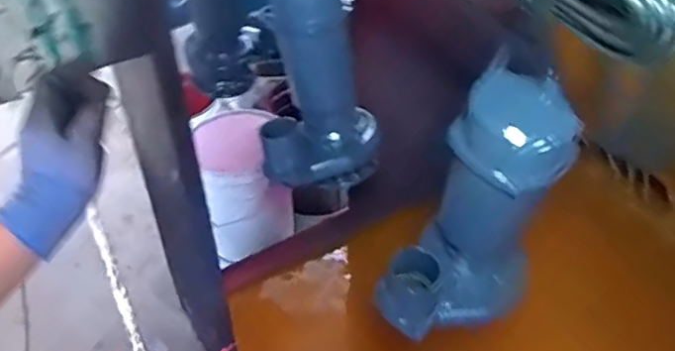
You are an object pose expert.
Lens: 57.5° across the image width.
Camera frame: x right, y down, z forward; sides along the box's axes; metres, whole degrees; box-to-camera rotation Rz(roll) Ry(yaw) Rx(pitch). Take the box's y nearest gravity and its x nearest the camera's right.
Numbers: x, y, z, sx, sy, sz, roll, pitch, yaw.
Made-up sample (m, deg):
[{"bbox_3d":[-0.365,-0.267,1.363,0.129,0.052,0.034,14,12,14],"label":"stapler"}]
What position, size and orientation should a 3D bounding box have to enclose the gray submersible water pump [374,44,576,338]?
[{"bbox_3d":[0.182,0.047,0.804,0.183,0.346,0.202,15,41,21],"label":"gray submersible water pump"}]

